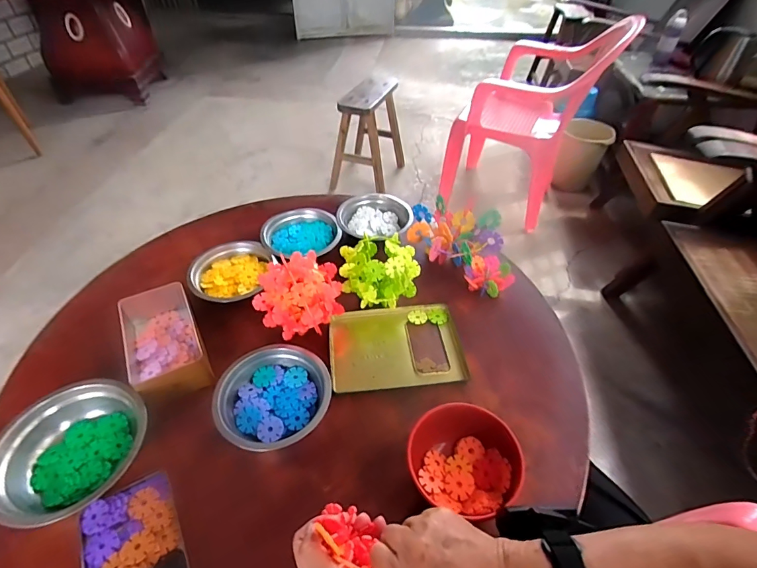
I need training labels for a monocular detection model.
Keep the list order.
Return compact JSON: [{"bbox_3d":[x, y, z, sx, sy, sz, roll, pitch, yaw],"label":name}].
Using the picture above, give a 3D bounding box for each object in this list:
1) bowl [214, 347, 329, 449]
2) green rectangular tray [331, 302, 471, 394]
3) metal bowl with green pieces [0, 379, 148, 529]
[{"bbox_3d":[-0.138,0.145,0.533,0.146,0.036,0.135,1,45,-1],"label":"bowl"},{"bbox_3d":[0.026,0.092,0.620,0.192,0.017,0.140,-5,46,-6],"label":"green rectangular tray"},{"bbox_3d":[-0.359,0.192,0.474,0.132,0.057,0.163,32,53,27],"label":"metal bowl with green pieces"}]

